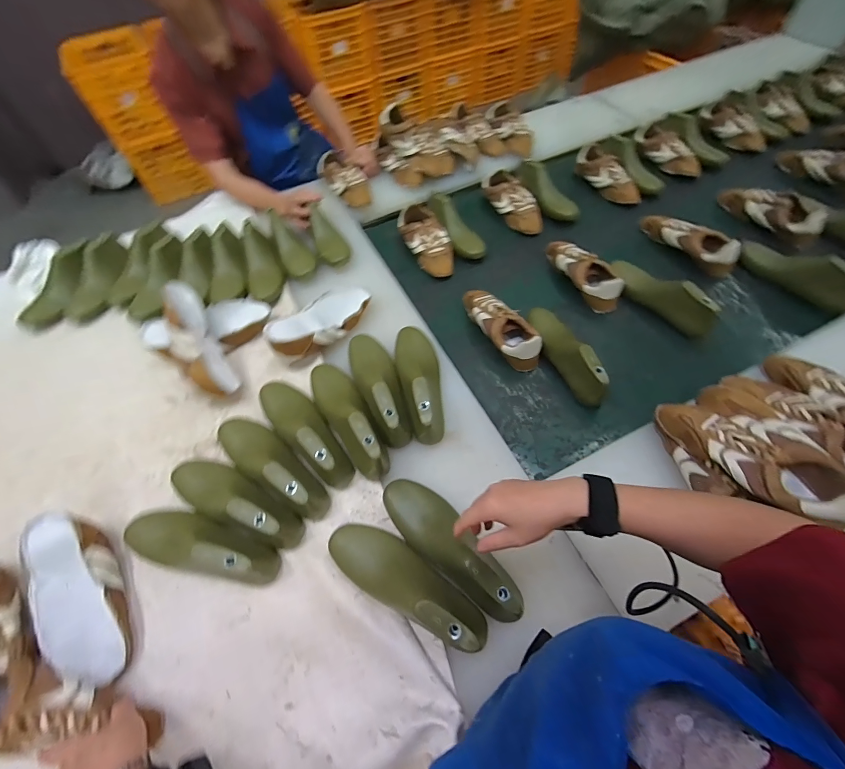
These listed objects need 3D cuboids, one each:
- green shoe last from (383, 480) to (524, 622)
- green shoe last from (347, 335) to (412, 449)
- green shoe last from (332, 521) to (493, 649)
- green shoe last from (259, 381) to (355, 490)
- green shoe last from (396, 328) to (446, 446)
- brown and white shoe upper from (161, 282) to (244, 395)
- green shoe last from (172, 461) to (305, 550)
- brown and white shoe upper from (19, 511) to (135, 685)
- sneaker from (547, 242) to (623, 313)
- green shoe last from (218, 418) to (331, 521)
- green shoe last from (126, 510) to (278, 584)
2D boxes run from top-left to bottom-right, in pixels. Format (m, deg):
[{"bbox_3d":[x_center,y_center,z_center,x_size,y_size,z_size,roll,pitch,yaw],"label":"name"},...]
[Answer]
[{"bbox_3d":[0.037,0.225,0.525,0.075,0.090,0.242,-41,65,-19],"label":"green shoe last"},{"bbox_3d":[-0.080,-0.005,0.673,0.078,0.091,0.245,-20,60,-8],"label":"green shoe last"},{"bbox_3d":[-0.026,0.267,0.501,0.241,0.089,0.077,28,64,19],"label":"green shoe last"},{"bbox_3d":[-0.211,0.069,0.635,0.079,0.092,0.252,-39,64,-18],"label":"green shoe last"},{"bbox_3d":[-0.003,-0.017,0.674,0.079,0.089,0.251,-10,59,-2],"label":"green shoe last"},{"bbox_3d":[-0.433,-0.082,0.706,0.059,0.081,0.253,-26,79,-12],"label":"brown and white shoe upper"},{"bbox_3d":[-0.303,0.178,0.575,0.243,0.094,0.079,21,62,15],"label":"green shoe last"},{"bbox_3d":[-0.492,0.304,0.519,0.080,0.087,0.244,-32,62,-15],"label":"brown and white shoe upper"},{"bbox_3d":[0.390,-0.274,0.879,0.097,0.079,0.229,-16,59,-6],"label":"sneaker"},{"bbox_3d":[-0.259,0.123,0.607,0.255,0.091,0.076,32,66,21],"label":"green shoe last"},{"bbox_3d":[-0.337,0.242,0.545,0.254,0.088,0.076,14,61,12],"label":"green shoe last"}]

